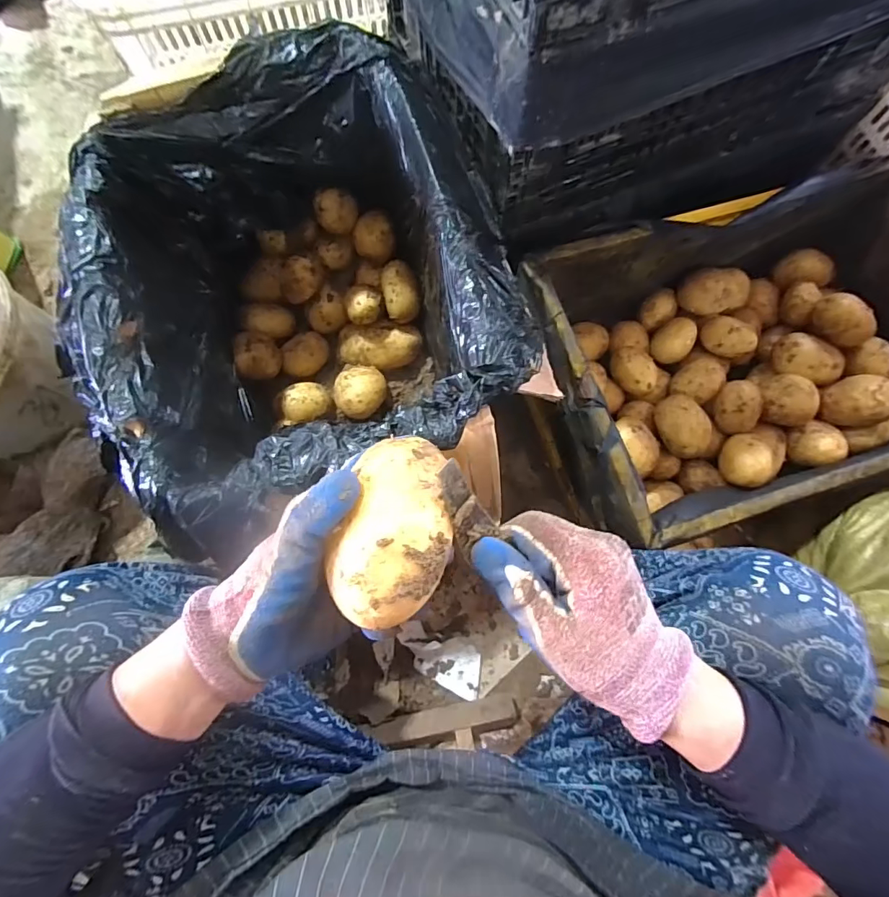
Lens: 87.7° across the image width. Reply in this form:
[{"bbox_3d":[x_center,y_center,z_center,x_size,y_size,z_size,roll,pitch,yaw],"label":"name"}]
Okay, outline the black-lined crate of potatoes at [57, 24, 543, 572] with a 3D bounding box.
[{"bbox_3d":[-0.143,-0.173,0.604,0.420,0.346,0.470,-20,78,-5],"label":"black-lined crate of potatoes"}]

